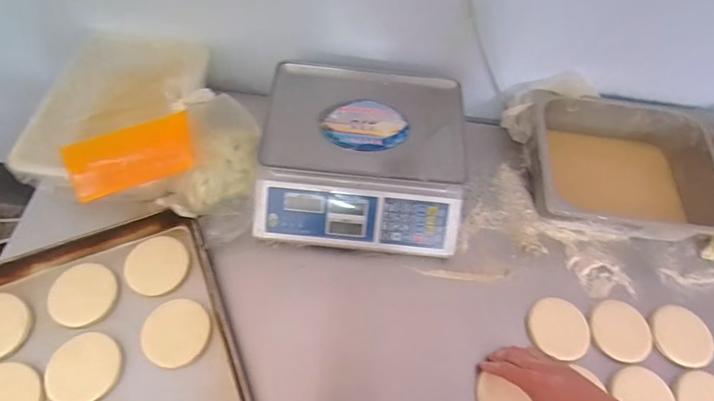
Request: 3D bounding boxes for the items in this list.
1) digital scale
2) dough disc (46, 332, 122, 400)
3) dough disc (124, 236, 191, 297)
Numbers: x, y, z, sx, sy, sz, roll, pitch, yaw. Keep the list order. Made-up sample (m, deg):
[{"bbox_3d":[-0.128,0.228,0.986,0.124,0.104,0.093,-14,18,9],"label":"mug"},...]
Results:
[{"bbox_3d":[0.015,-0.078,0.746,0.340,0.126,0.314,6,61,-1],"label":"digital scale"},{"bbox_3d":[-0.384,0.234,0.594,0.093,0.004,0.090,2,61,-4],"label":"dough disc"},{"bbox_3d":[-0.317,0.103,0.671,0.091,0.004,0.089,-5,74,-9],"label":"dough disc"}]

